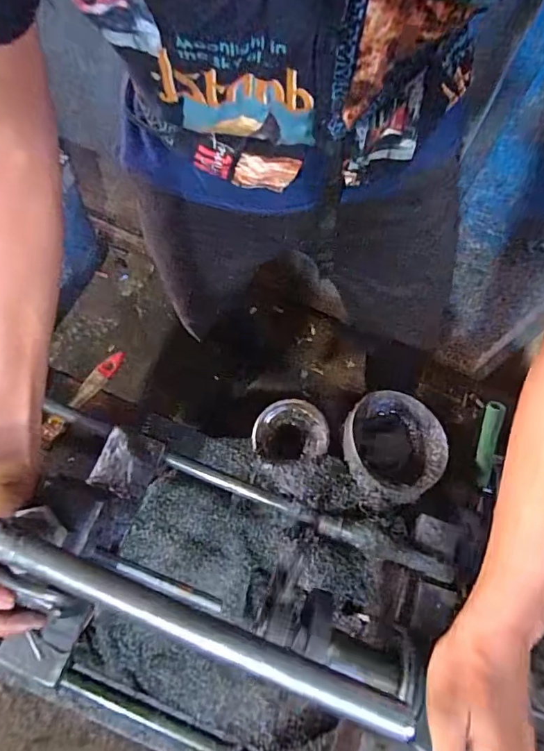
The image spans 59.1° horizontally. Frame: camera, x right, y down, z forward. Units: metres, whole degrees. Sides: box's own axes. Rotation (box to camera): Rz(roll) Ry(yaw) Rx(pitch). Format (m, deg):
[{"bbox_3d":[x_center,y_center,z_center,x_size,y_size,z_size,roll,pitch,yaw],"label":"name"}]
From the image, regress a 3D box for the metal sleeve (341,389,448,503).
[{"bbox_3d":[0.138,0.079,0.550,0.118,0.058,0.132,24,68,4],"label":"metal sleeve"}]

